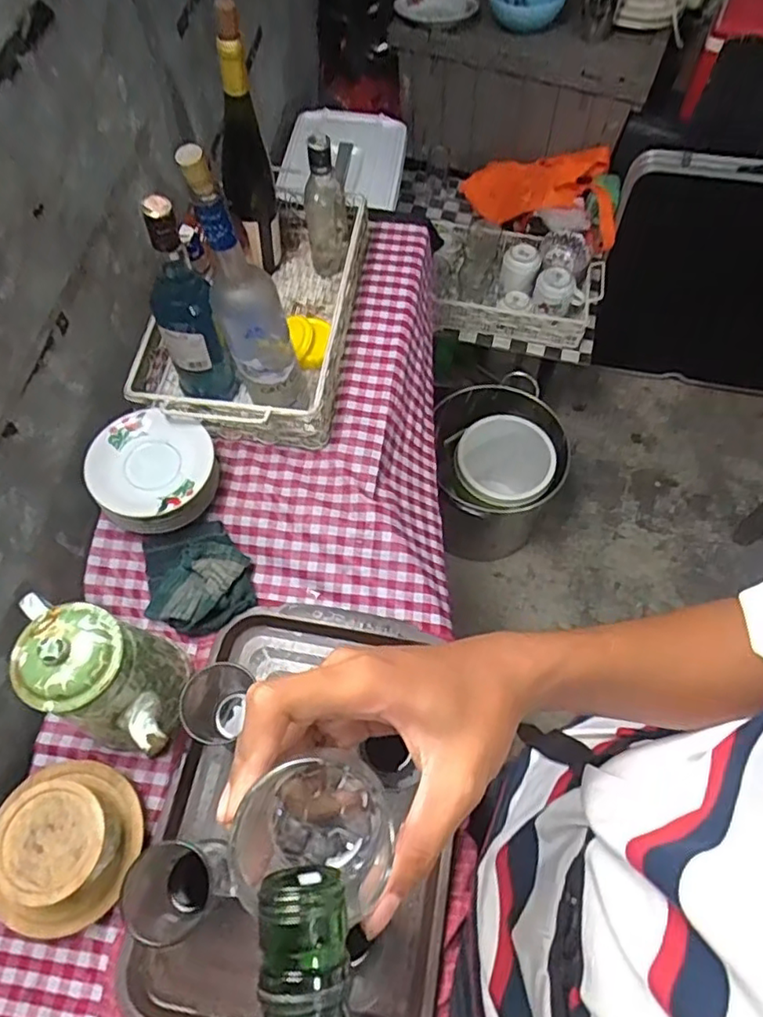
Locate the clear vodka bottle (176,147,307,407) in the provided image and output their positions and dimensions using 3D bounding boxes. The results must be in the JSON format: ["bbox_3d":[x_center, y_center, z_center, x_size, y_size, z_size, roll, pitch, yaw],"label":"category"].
[{"bbox_3d":[-0.148,-0.230,0.679,0.080,0.342,0.073,-19,65,-9],"label":"clear vodka bottle"}]

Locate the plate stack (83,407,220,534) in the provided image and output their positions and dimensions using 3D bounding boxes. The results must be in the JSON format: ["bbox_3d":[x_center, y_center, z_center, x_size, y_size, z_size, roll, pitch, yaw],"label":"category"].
[{"bbox_3d":[-0.281,-0.037,0.772,0.147,0.080,0.138,9,64,4],"label":"plate stack"}]

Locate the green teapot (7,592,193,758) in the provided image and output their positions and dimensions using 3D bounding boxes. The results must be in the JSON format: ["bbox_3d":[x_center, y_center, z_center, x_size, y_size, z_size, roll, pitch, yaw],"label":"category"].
[{"bbox_3d":[-0.270,0.174,0.623,0.214,0.207,0.101,31,68,15],"label":"green teapot"}]

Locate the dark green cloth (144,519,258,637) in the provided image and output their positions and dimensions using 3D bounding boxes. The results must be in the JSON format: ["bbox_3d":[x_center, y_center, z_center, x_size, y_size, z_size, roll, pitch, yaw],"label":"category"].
[{"bbox_3d":[-0.229,0.082,0.756,0.126,0.046,0.133,-12,64,-6],"label":"dark green cloth"}]

